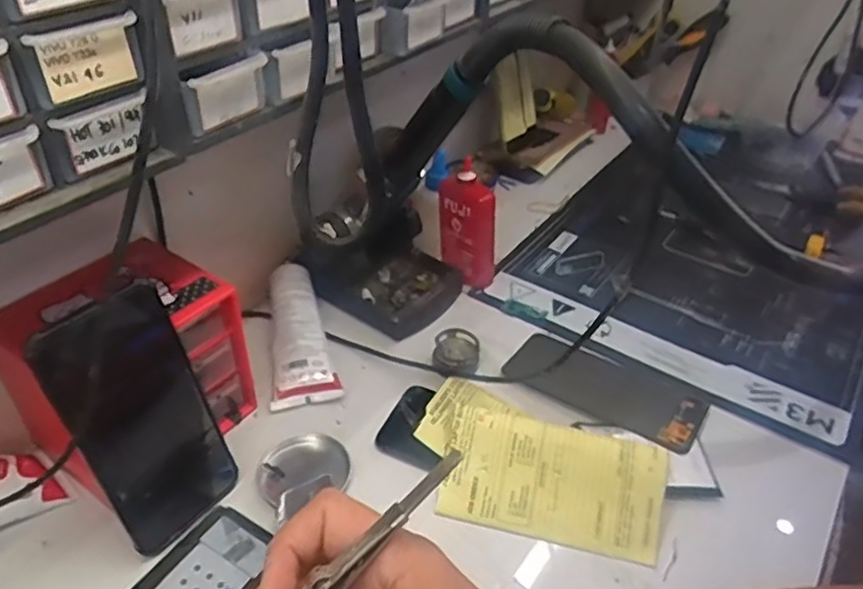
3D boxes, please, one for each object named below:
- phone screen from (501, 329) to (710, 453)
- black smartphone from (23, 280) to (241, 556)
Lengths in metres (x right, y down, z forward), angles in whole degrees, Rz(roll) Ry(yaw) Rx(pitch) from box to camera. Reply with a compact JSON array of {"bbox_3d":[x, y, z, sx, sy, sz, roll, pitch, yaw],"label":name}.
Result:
[{"bbox_3d":[0.141,0.076,0.546,0.157,0.008,0.070,22,35,29],"label":"phone screen"},{"bbox_3d":[-0.170,0.078,0.400,0.007,0.163,0.078,12,37,33],"label":"black smartphone"}]

